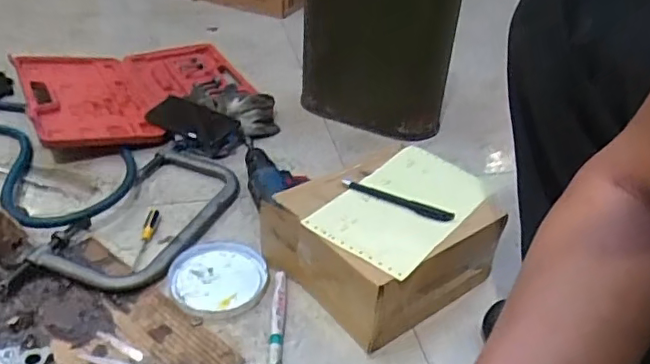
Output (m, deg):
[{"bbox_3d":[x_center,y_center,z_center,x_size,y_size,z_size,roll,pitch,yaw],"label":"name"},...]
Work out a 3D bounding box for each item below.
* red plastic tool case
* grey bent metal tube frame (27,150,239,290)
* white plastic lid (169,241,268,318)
[{"bbox_3d":[-0.345,-0.184,1.086,0.400,0.055,0.348,-18,41,-26],"label":"red plastic tool case"},{"bbox_3d":[-0.236,0.039,0.818,0.156,0.018,0.310,16,38,17],"label":"grey bent metal tube frame"},{"bbox_3d":[-0.136,0.118,0.731,0.116,0.008,0.126,2,36,-1],"label":"white plastic lid"}]

